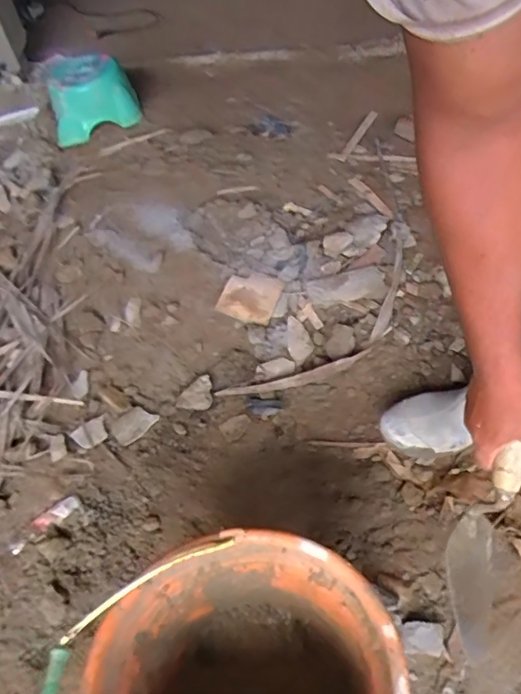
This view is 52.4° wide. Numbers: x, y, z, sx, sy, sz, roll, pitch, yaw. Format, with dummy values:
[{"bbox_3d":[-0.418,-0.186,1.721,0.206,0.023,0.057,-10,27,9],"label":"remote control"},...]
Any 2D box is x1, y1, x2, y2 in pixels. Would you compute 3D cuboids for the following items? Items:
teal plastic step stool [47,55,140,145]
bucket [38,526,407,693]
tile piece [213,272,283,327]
[{"bbox_3d":[-0.435,-0.649,1.364,0.223,0.129,0.201,-21,52,-11],"label":"teal plastic step stool"},{"bbox_3d":[-0.013,0.371,0.578,0.280,0.240,0.292,-3,54,4],"label":"bucket"},{"bbox_3d":[-0.021,-0.099,1.023,0.108,0.006,0.102,20,73,14],"label":"tile piece"}]

